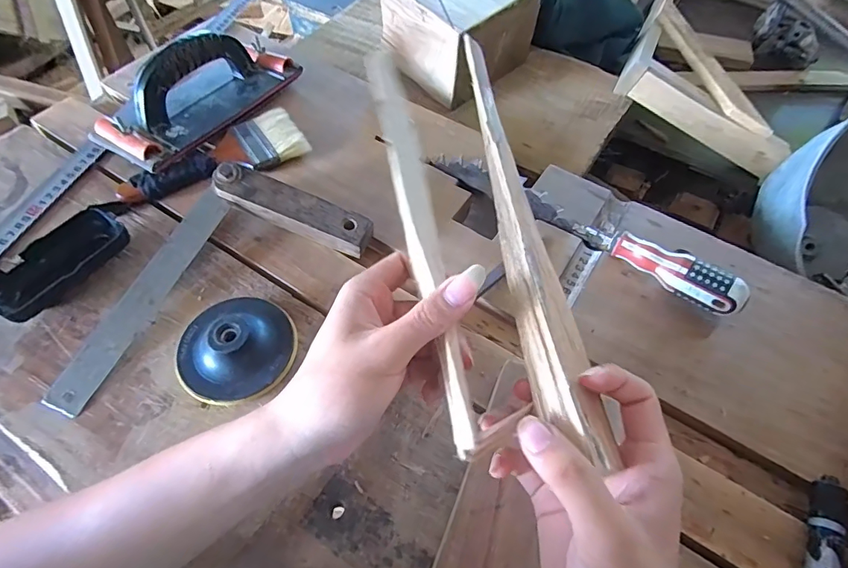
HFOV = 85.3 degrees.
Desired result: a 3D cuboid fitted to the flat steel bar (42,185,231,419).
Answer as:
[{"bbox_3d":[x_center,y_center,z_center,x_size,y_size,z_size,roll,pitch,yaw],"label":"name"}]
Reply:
[{"bbox_3d":[-0.229,0.006,0.382,0.031,0.007,0.208,24,67,2],"label":"flat steel bar"}]

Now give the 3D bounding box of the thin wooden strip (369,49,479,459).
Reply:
[{"bbox_3d":[-0.005,-0.050,0.290,0.024,0.013,0.298,-8,62,-6],"label":"thin wooden strip"}]

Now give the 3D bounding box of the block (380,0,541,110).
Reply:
[{"bbox_3d":[0.043,-0.327,0.596,0.148,0.113,0.143,-38,66,-22],"label":"block"}]

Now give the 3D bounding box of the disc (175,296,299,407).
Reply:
[{"bbox_3d":[-0.146,0.047,0.355,0.087,0.035,0.090,1,57,-1],"label":"disc"}]

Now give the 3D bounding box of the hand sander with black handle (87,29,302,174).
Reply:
[{"bbox_3d":[-0.242,-0.214,0.492,0.098,0.075,0.213,29,61,16],"label":"hand sander with black handle"}]

